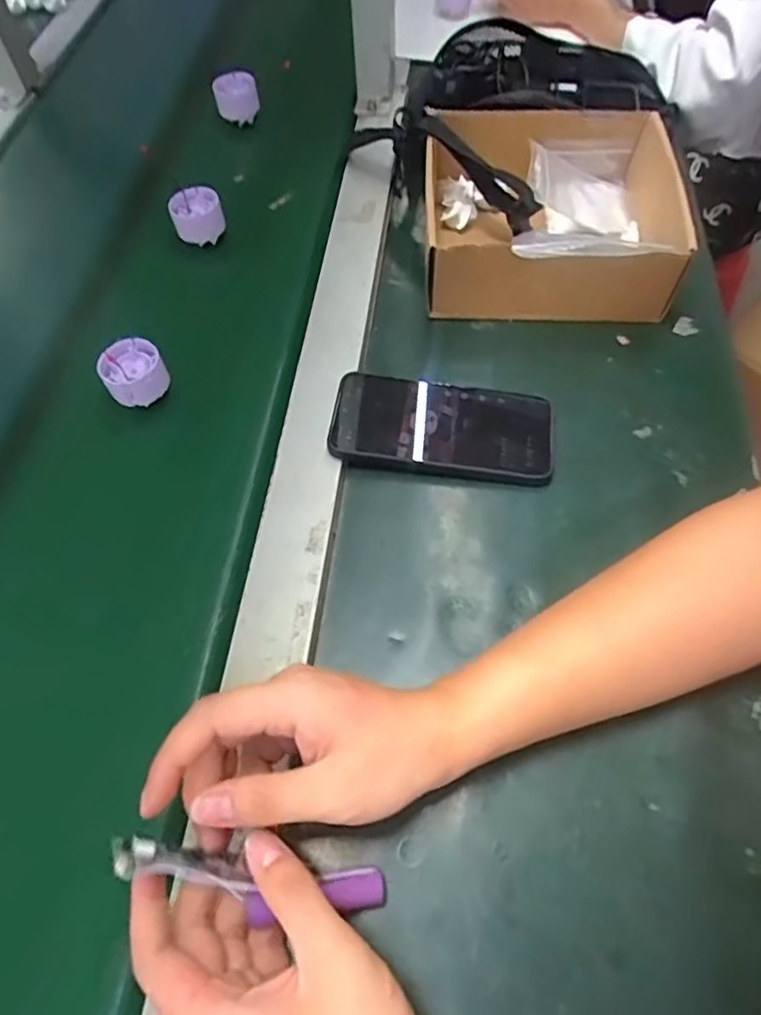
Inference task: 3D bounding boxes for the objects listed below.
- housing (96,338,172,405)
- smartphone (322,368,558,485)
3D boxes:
[{"bbox_3d":[-0.192,-0.106,0.485,0.045,0.024,0.051,-26,63,-14],"label":"housing"},{"bbox_3d":[0.047,-0.062,0.473,0.163,0.016,0.081,8,60,5],"label":"smartphone"}]

